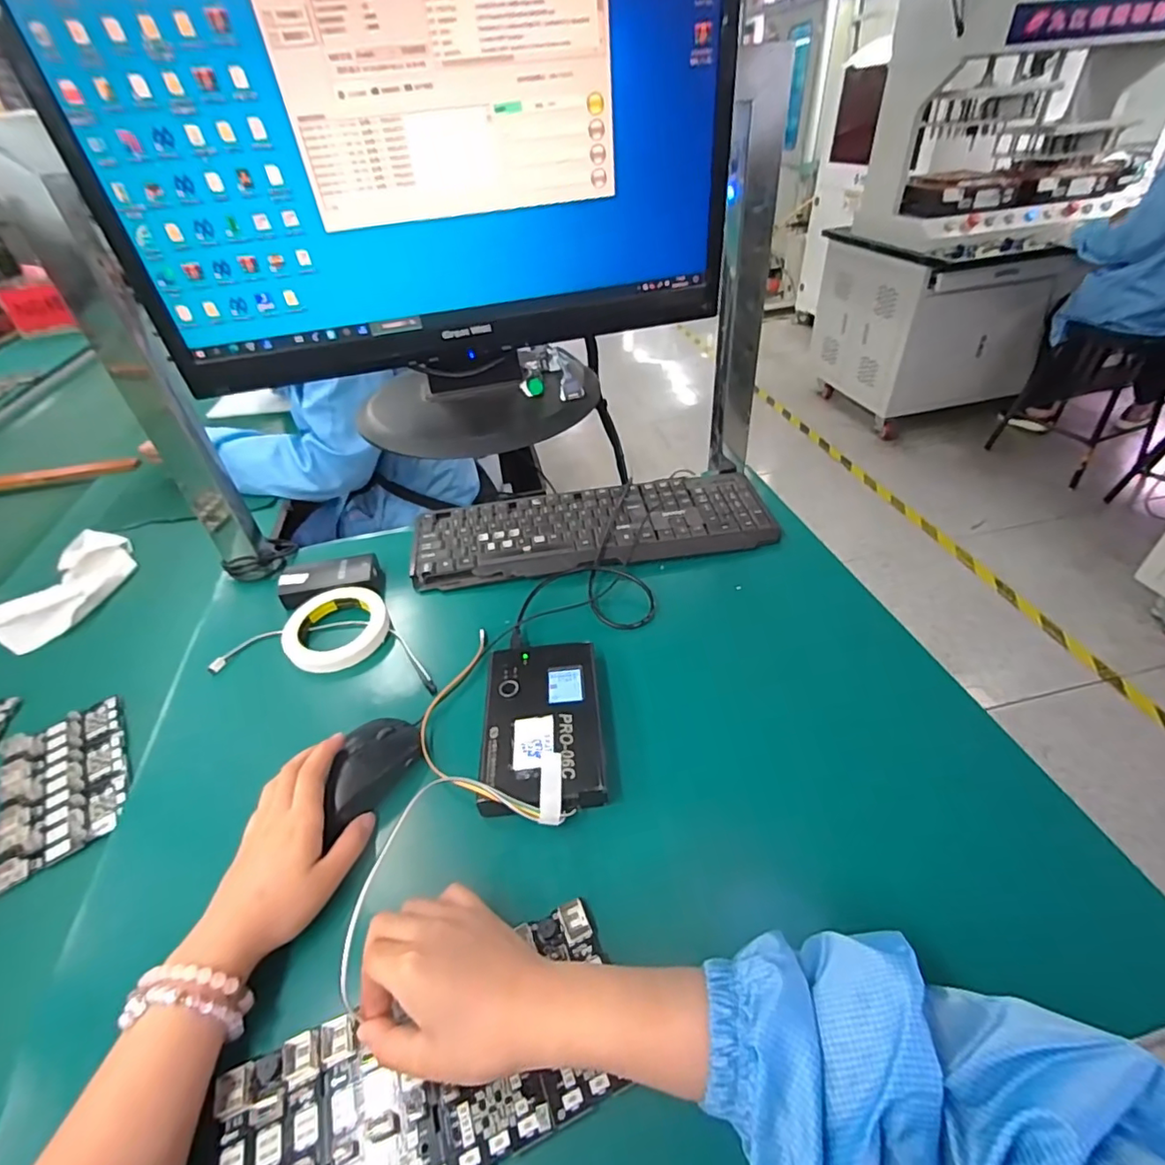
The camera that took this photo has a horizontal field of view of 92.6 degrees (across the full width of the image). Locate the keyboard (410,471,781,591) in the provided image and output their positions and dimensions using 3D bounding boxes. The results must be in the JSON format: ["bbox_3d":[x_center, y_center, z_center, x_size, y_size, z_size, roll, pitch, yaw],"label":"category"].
[{"bbox_3d":[0.010,-0.069,0.686,0.428,0.023,0.148,-9,41,-4],"label":"keyboard"}]

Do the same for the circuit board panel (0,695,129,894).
[{"bbox_3d":[-0.477,0.182,0.513,0.099,0.012,0.167,-28,46,-25],"label":"circuit board panel"}]

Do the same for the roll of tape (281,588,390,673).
[{"bbox_3d":[-0.259,0.048,0.587,0.102,0.027,0.098,-3,41,3],"label":"roll of tape"}]

